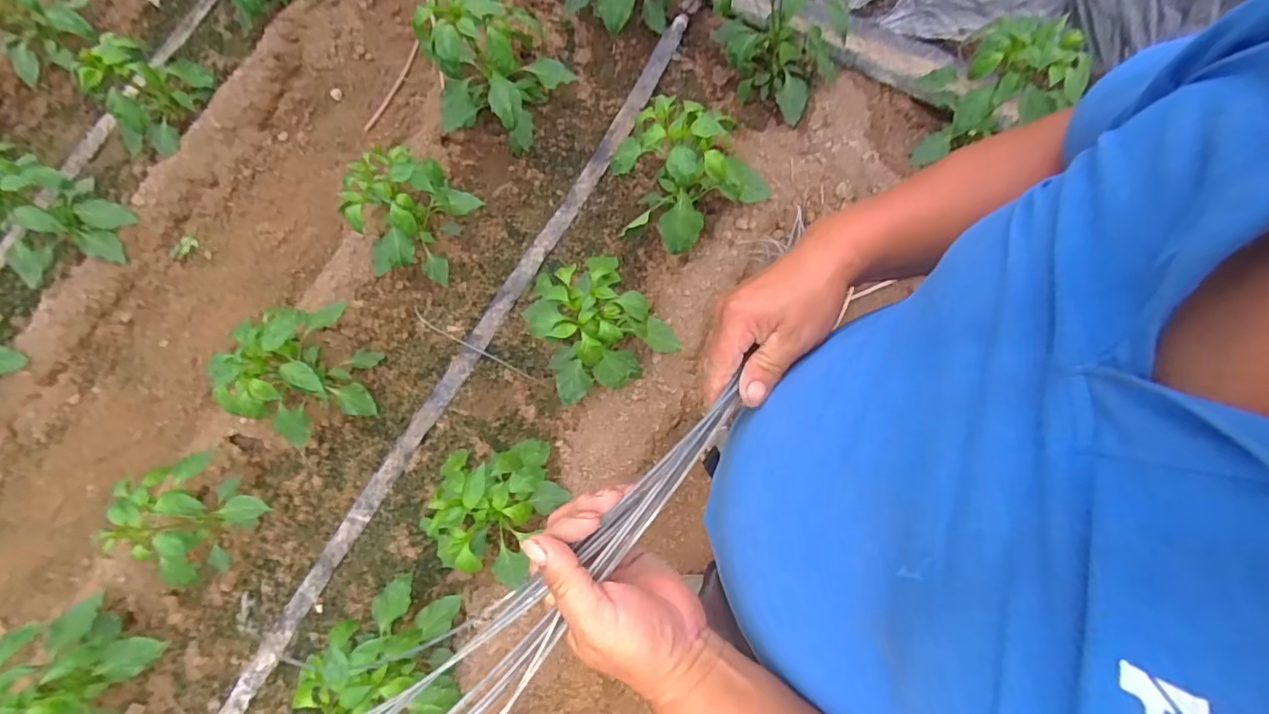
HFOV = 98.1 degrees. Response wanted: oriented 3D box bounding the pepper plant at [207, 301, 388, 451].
[{"bbox_3d":[-0.816,0.042,1.374,0.288,0.327,0.264,-41,77,-5],"label":"pepper plant"}]

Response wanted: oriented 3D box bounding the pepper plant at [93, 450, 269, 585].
[{"bbox_3d":[-1.046,0.381,1.324,0.227,0.315,0.242,44,84,13],"label":"pepper plant"}]

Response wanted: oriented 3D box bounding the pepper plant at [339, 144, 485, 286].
[{"bbox_3d":[-0.590,-0.364,1.445,0.230,0.291,0.294,23,80,8],"label":"pepper plant"}]

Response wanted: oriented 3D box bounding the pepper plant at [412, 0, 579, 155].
[{"bbox_3d":[-0.358,-0.783,1.468,0.255,0.406,0.379,29,81,11],"label":"pepper plant"}]

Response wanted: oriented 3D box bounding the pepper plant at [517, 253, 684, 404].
[{"bbox_3d":[-0.079,-0.080,1.289,0.300,0.292,0.281,-1,77,5],"label":"pepper plant"}]

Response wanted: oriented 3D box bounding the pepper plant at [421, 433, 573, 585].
[{"bbox_3d":[-0.304,0.328,1.261,0.291,0.281,0.314,-1,77,5],"label":"pepper plant"}]

